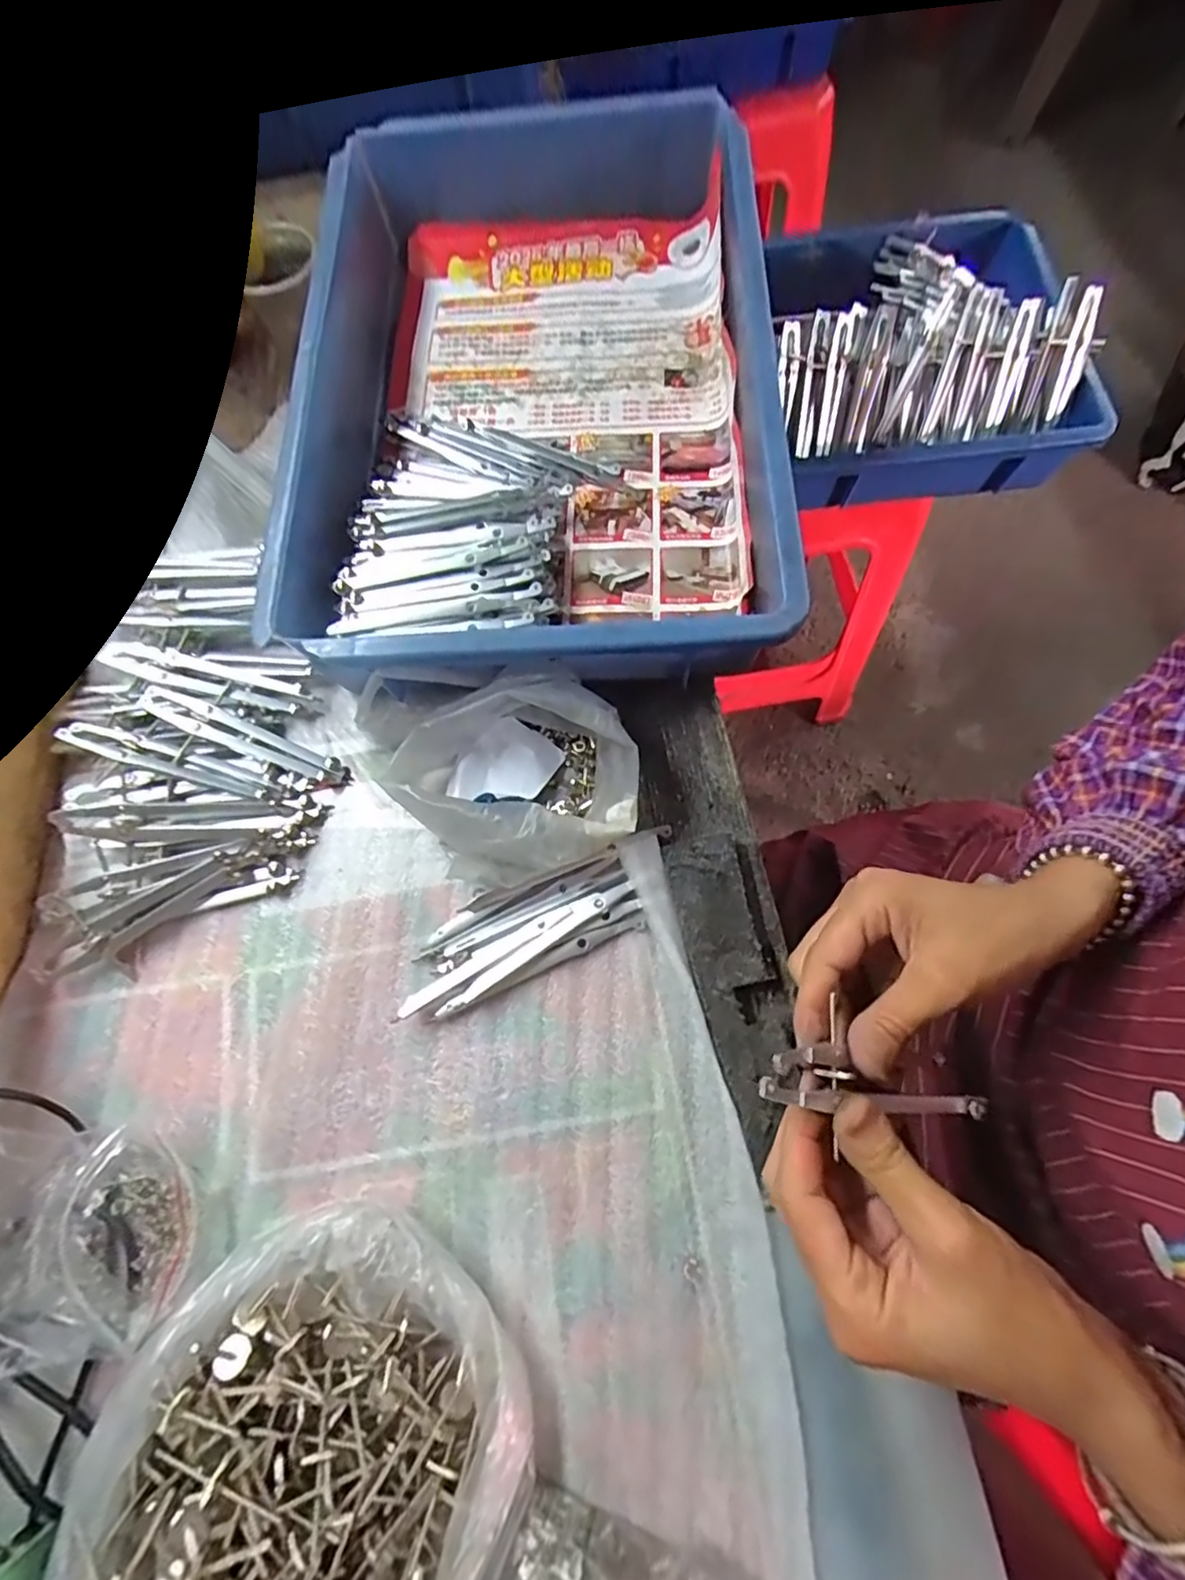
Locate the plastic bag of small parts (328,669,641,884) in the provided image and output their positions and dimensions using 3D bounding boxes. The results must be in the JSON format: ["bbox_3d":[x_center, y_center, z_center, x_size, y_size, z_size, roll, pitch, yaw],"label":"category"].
[{"bbox_3d":[-0.071,-0.012,0.345,0.189,0.057,0.113,6,72,3],"label":"plastic bag of small parts"}]

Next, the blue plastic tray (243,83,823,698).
[{"bbox_3d":[-0.037,-0.277,0.422,0.289,0.081,0.448,-1,72,1],"label":"blue plastic tray"}]

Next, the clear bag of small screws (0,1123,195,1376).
[{"bbox_3d":[-0.257,0.215,0.297,0.114,0.037,0.096,0,72,1],"label":"clear bag of small screws"}]

